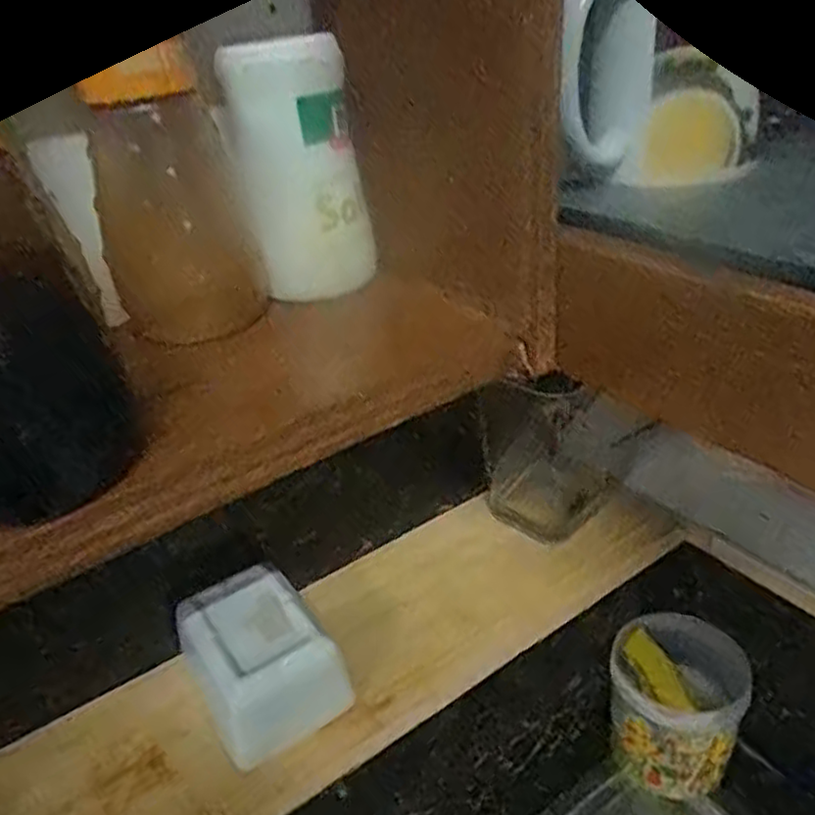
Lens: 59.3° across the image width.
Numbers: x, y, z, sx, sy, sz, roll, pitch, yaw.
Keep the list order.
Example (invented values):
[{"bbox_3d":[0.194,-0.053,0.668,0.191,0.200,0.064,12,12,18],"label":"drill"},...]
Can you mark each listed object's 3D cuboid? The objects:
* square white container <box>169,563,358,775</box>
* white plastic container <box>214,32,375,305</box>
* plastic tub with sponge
[{"bbox_3d":[-0.073,0.122,0.348,0.059,0.042,0.077,-25,36,-30],"label":"square white container"},{"bbox_3d":[-0.045,-0.096,0.297,0.053,0.098,0.041,-10,31,-7],"label":"white plastic container"},{"bbox_3d":[0.244,0.270,0.652,0.109,0.113,0.106,9,34,22],"label":"plastic tub with sponge"}]

